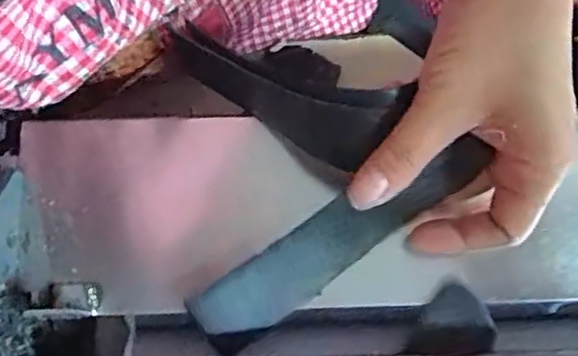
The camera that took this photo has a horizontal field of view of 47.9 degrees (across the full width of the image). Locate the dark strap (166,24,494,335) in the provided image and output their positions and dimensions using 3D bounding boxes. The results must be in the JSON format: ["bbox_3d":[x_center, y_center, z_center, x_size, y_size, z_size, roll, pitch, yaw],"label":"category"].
[{"bbox_3d":[-0.016,-0.019,0.310,0.137,0.062,0.149,-36,80,-5],"label":"dark strap"}]

